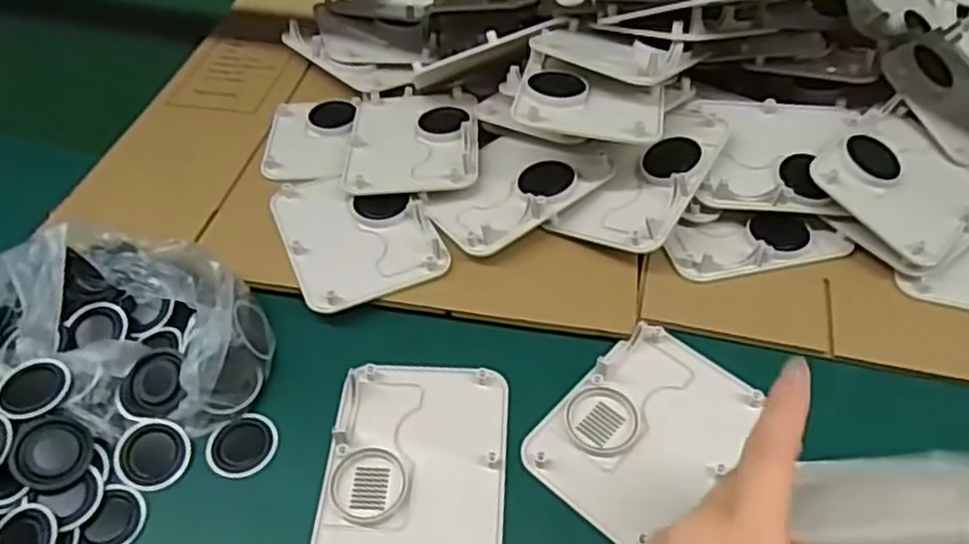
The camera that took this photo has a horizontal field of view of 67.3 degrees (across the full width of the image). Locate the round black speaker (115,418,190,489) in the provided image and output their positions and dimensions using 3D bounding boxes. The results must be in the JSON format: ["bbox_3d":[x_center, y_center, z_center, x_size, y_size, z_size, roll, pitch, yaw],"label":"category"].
[{"bbox_3d":[-0.184,0.101,0.404,0.039,0.004,0.037,2,63,-4],"label":"round black speaker"}]

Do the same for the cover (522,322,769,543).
[{"bbox_3d":[0.092,0.087,0.410,0.085,0.011,0.126,37,59,28],"label":"cover"}]

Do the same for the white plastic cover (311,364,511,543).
[{"bbox_3d":[-0.038,0.105,0.397,0.097,0.008,0.124,2,50,3],"label":"white plastic cover"}]

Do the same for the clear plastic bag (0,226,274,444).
[{"bbox_3d":[-0.222,0.023,0.429,0.186,0.055,0.120,12,51,11],"label":"clear plastic bag"}]

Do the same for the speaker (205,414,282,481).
[{"bbox_3d":[-0.137,0.098,0.413,0.034,0.006,0.039,33,58,26],"label":"speaker"}]

